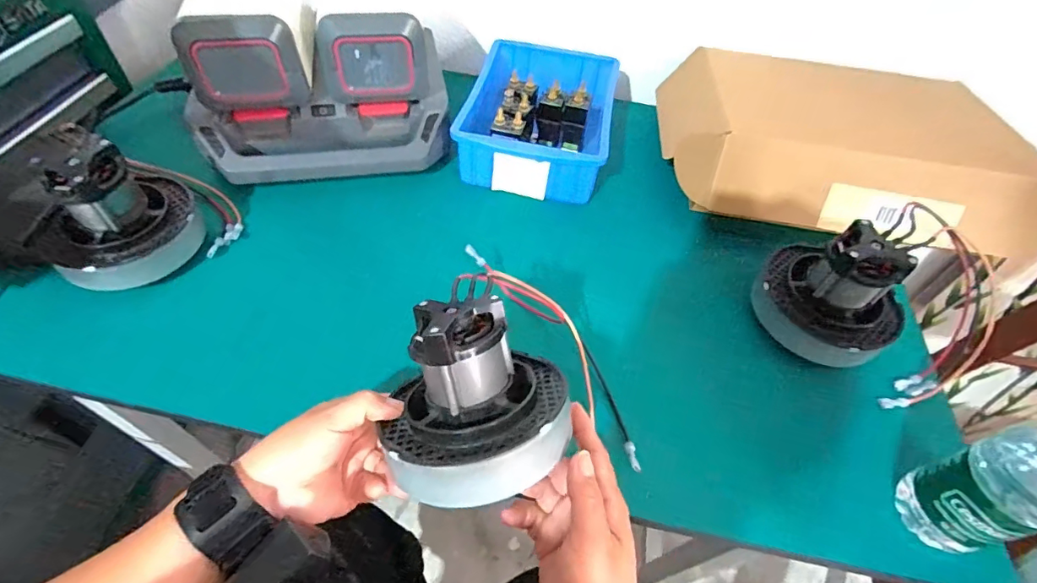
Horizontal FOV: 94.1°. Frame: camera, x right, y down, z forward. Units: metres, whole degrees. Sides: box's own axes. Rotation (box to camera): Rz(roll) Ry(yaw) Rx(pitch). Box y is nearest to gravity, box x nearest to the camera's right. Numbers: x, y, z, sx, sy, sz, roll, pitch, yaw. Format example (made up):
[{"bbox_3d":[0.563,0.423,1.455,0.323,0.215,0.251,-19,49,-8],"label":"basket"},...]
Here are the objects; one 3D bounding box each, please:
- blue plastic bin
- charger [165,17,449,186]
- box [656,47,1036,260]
[{"bbox_3d":[0.029,-0.229,0.624,0.169,0.077,0.235,12,51,5],"label":"blue plastic bin"},{"bbox_3d":[-0.217,-0.219,0.531,0.269,0.146,0.110,-8,52,-11],"label":"charger"},{"bbox_3d":[0.372,-0.174,0.578,0.383,0.089,0.245,7,51,1],"label":"box"}]

